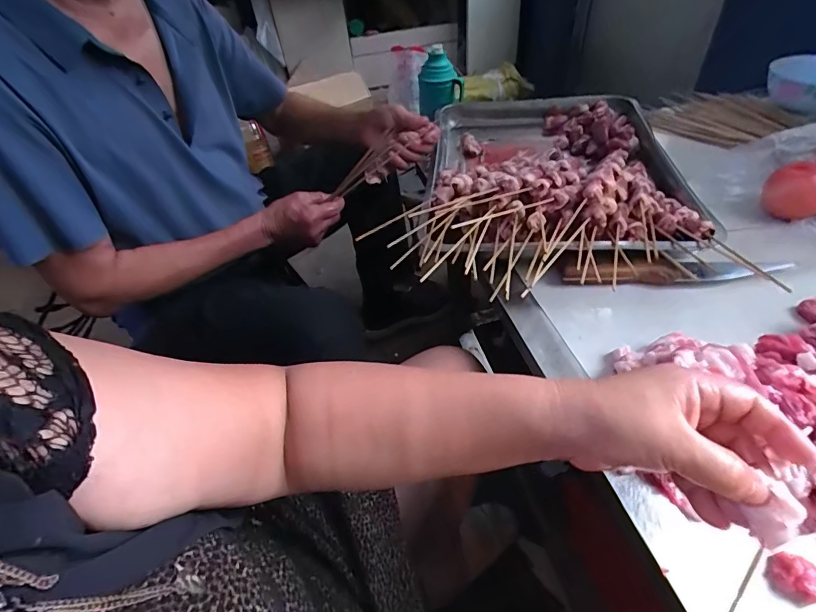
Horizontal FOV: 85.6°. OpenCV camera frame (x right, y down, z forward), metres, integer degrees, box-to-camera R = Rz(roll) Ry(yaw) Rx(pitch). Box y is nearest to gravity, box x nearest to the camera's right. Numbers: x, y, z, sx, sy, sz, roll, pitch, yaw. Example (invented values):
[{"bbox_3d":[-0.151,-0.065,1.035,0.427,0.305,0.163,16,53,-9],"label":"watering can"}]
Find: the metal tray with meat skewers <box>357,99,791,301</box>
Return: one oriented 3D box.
[{"bbox_3d":[0.199,-0.200,0.605,0.349,0.082,0.441,6,46,13],"label":"metal tray with meat skewers"}]

